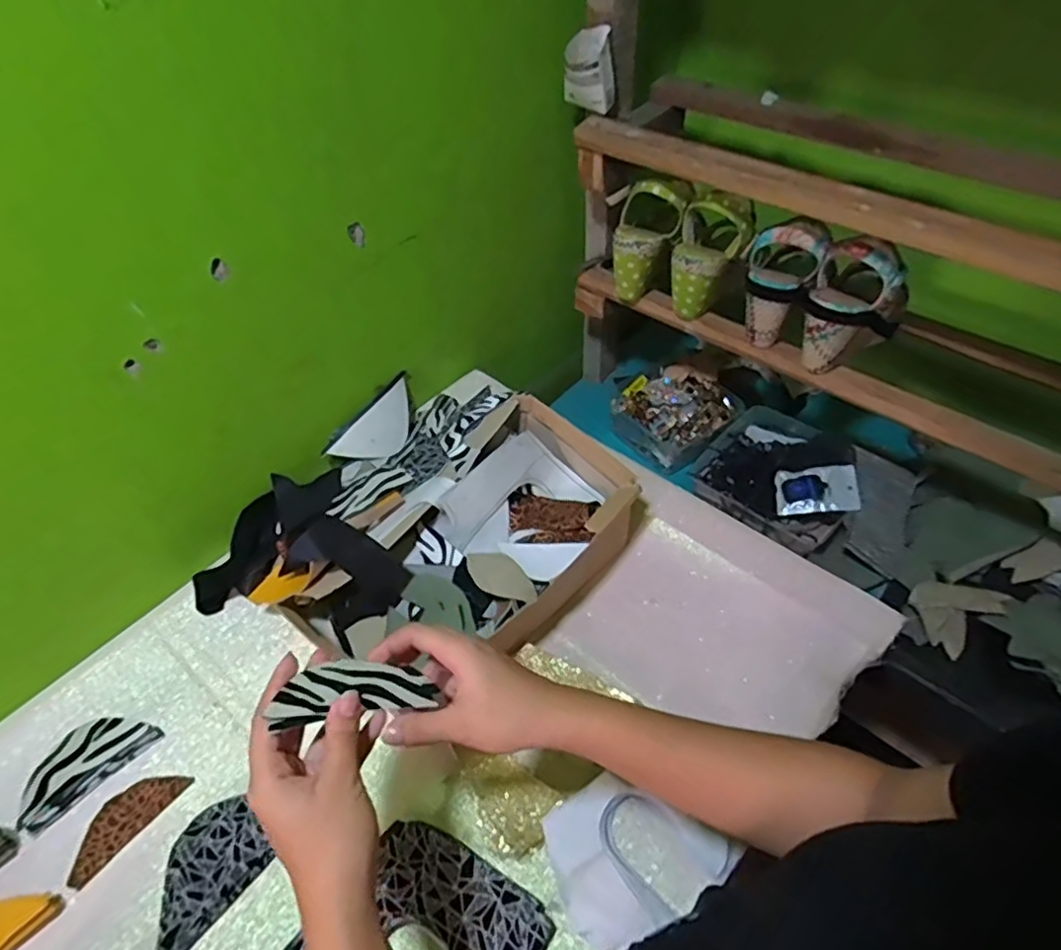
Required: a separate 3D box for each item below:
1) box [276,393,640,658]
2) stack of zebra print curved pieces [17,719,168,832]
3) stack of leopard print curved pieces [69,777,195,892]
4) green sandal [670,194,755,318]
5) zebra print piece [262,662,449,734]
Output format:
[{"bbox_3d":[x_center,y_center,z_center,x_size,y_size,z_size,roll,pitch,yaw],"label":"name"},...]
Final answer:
[{"bbox_3d":[-0.059,0.077,0.662,0.203,0.088,0.349,33,57,27],"label":"box"},{"bbox_3d":[-0.414,0.260,0.592,0.065,0.018,0.114,33,57,27],"label":"stack of zebra print curved pieces"},{"bbox_3d":[-0.358,0.301,0.566,0.045,0.004,0.105,30,56,26],"label":"stack of leopard print curved pieces"},{"bbox_3d":[0.214,-0.259,0.767,0.087,0.132,0.074,13,50,13],"label":"green sandal"},{"bbox_3d":[-0.108,0.133,0.404,0.102,0.007,0.039,6,40,-35],"label":"zebra print piece"}]

